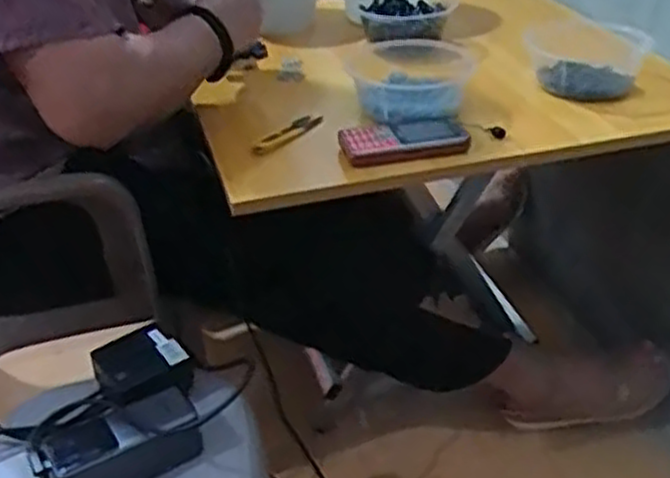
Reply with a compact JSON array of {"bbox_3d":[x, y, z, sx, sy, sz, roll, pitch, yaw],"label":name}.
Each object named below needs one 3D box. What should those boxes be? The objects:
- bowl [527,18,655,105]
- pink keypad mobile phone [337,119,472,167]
[{"bbox_3d":[0.302,-0.224,0.958,0.138,0.067,0.120,13,36,21],"label":"bowl"},{"bbox_3d":[0.072,-0.099,0.810,0.128,0.021,0.053,-4,33,-4],"label":"pink keypad mobile phone"}]

